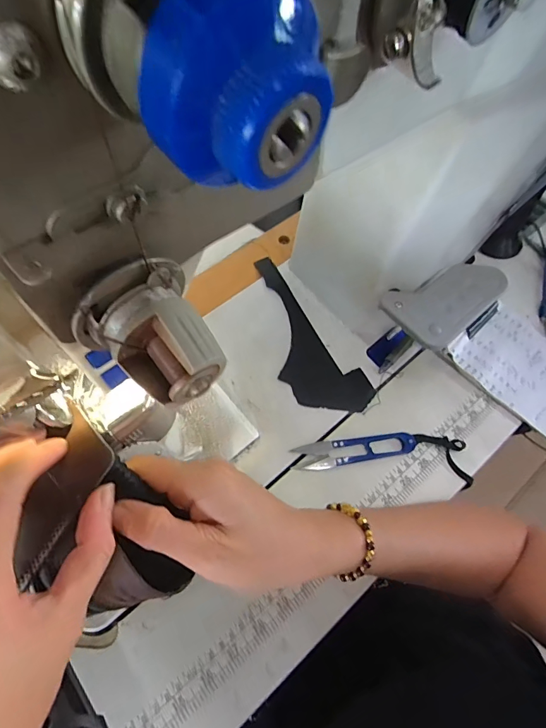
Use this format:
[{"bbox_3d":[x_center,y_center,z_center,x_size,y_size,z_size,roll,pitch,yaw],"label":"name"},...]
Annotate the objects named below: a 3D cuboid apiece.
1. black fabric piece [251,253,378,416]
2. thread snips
[{"bbox_3d":[0.023,-0.028,0.444,0.074,0.007,0.200,-31,76,-21],"label":"black fabric piece"},{"bbox_3d":[0.105,0.085,0.395,0.166,0.009,0.041,3,61,3],"label":"thread snips"}]

